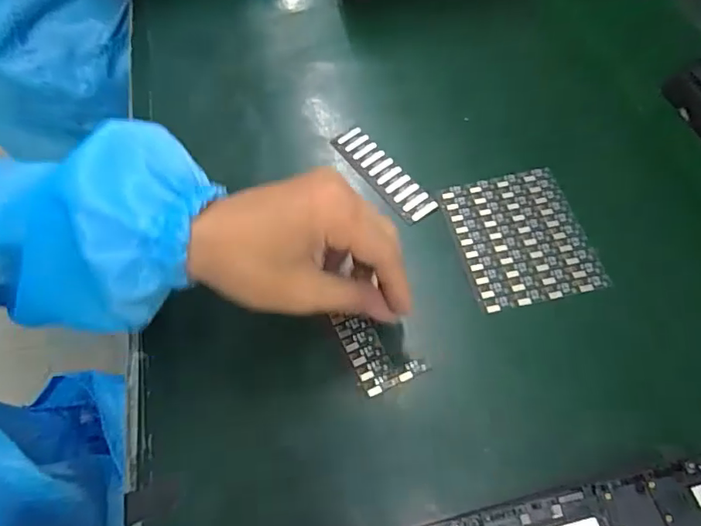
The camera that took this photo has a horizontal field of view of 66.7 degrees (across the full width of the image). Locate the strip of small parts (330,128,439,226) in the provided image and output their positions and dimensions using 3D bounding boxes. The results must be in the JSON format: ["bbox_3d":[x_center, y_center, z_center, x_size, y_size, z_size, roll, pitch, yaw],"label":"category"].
[{"bbox_3d":[0.023,-0.065,0.384,0.024,0.009,0.096,-32,62,-16],"label":"strip of small parts"}]

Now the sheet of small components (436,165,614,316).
[{"bbox_3d":[0.112,-0.018,0.352,0.082,0.004,0.096,-11,58,-2],"label":"sheet of small components"}]

